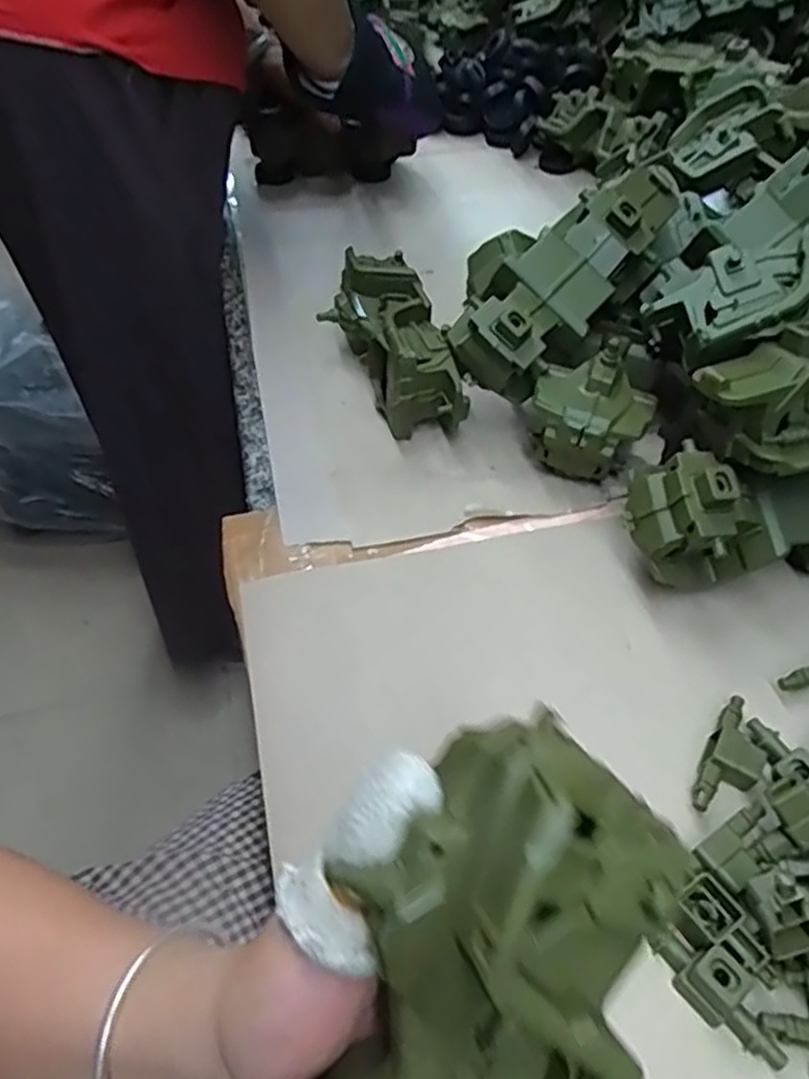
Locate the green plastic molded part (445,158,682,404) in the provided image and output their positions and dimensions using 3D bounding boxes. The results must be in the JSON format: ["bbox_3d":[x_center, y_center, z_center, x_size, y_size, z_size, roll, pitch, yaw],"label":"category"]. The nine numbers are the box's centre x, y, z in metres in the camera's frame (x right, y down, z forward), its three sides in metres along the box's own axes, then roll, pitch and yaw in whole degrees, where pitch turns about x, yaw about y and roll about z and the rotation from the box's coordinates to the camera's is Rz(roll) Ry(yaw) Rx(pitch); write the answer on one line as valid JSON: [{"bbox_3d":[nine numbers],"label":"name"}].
[{"bbox_3d":[0.117,-0.191,0.517,0.204,0.062,0.079,-45,59,-6],"label":"green plastic molded part"}]

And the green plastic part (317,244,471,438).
[{"bbox_3d":[-0.007,-0.147,0.576,0.073,0.077,0.176,-16,51,-13],"label":"green plastic part"}]

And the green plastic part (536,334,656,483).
[{"bbox_3d":[0.124,-0.079,0.502,0.076,0.078,0.070,0,49,0],"label":"green plastic part"}]

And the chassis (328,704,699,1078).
[{"bbox_3d":[0.014,0.132,0.175,0.066,0.043,0.170,18,83,16],"label":"chassis"}]

